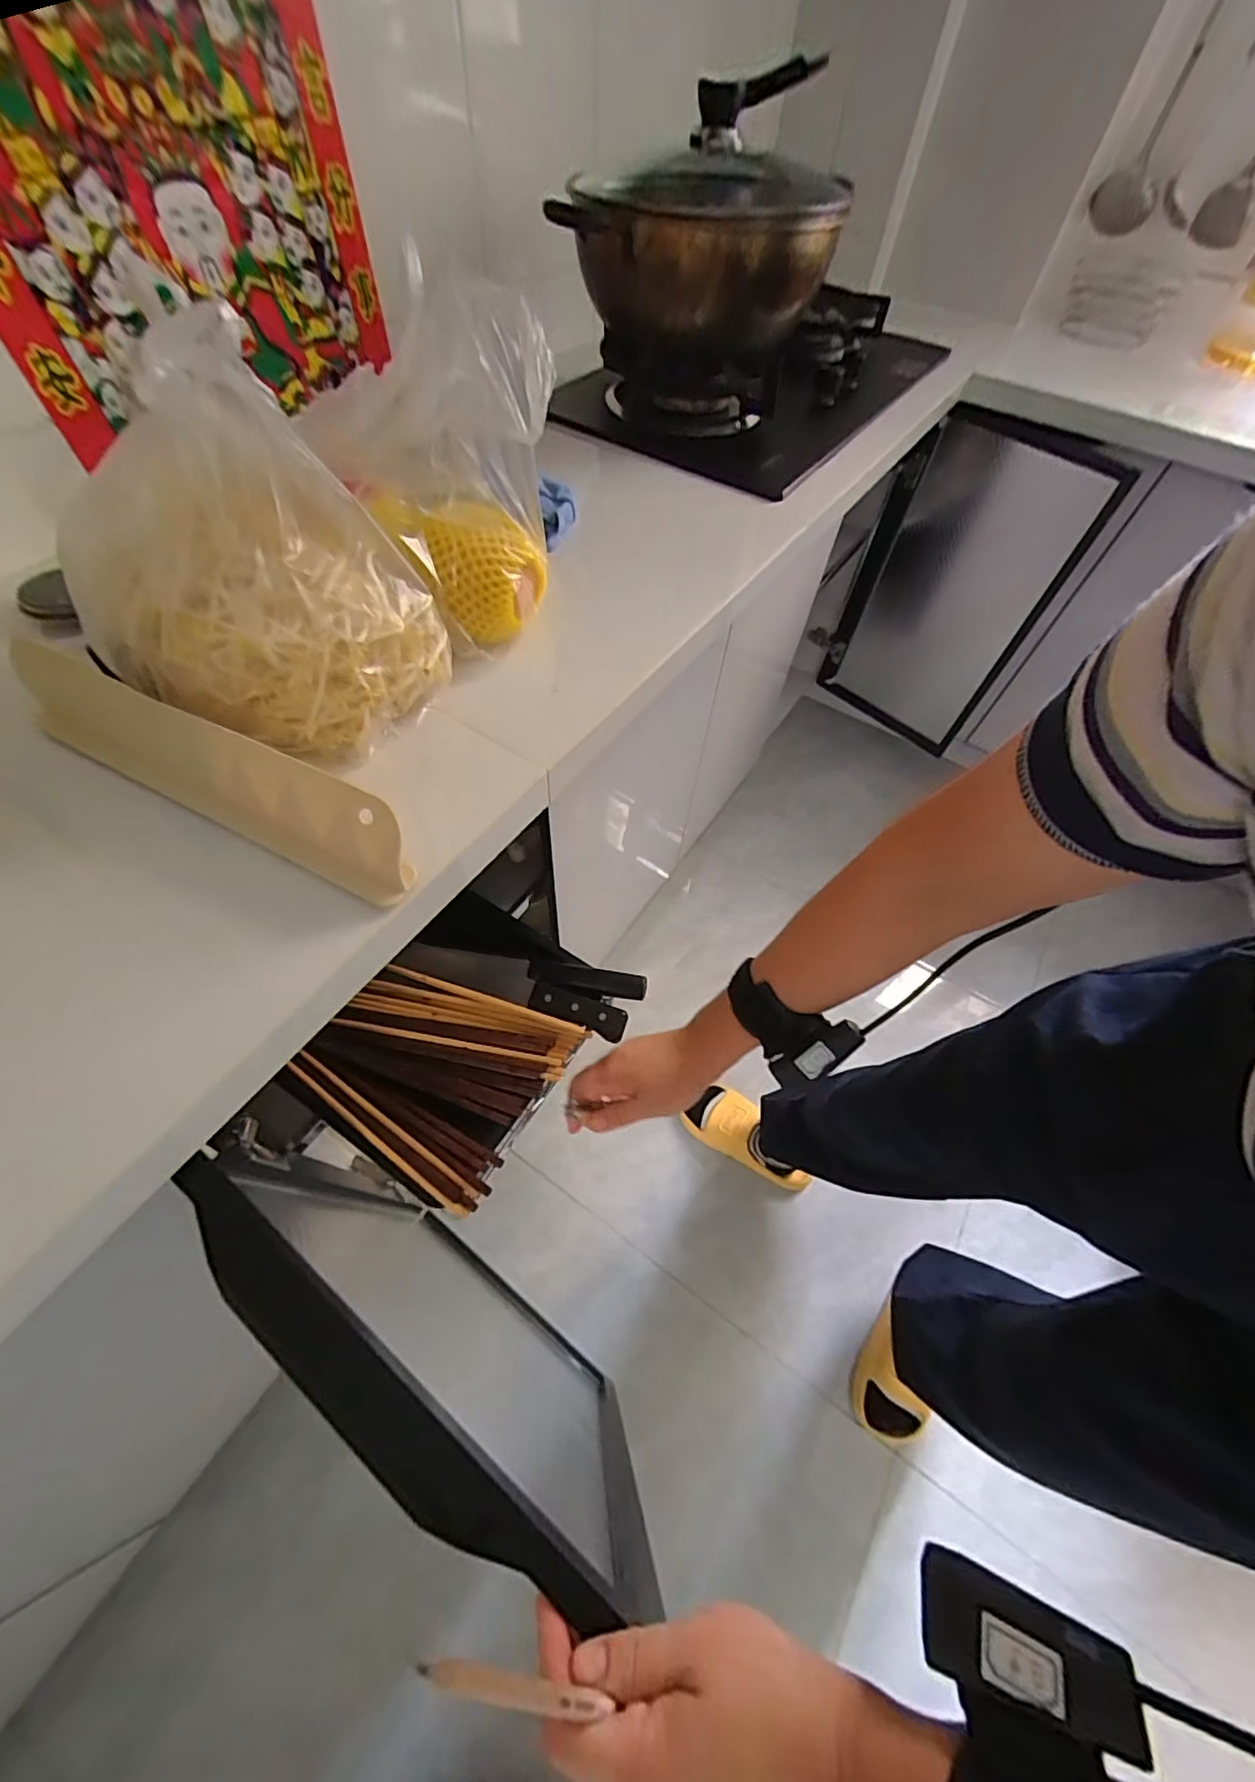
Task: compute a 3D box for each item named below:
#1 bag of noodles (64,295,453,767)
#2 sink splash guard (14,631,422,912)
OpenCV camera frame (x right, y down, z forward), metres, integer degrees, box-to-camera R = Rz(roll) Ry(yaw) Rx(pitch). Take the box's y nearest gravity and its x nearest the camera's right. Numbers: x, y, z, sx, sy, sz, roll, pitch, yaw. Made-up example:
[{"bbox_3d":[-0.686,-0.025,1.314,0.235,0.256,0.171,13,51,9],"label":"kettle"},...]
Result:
[{"bbox_3d":[-0.236,-0.200,0.374,0.148,0.198,0.167,25,59,12],"label":"bag of noodles"},{"bbox_3d":[-0.292,-0.087,0.395,0.332,0.072,0.013,23,28,11],"label":"sink splash guard"}]

